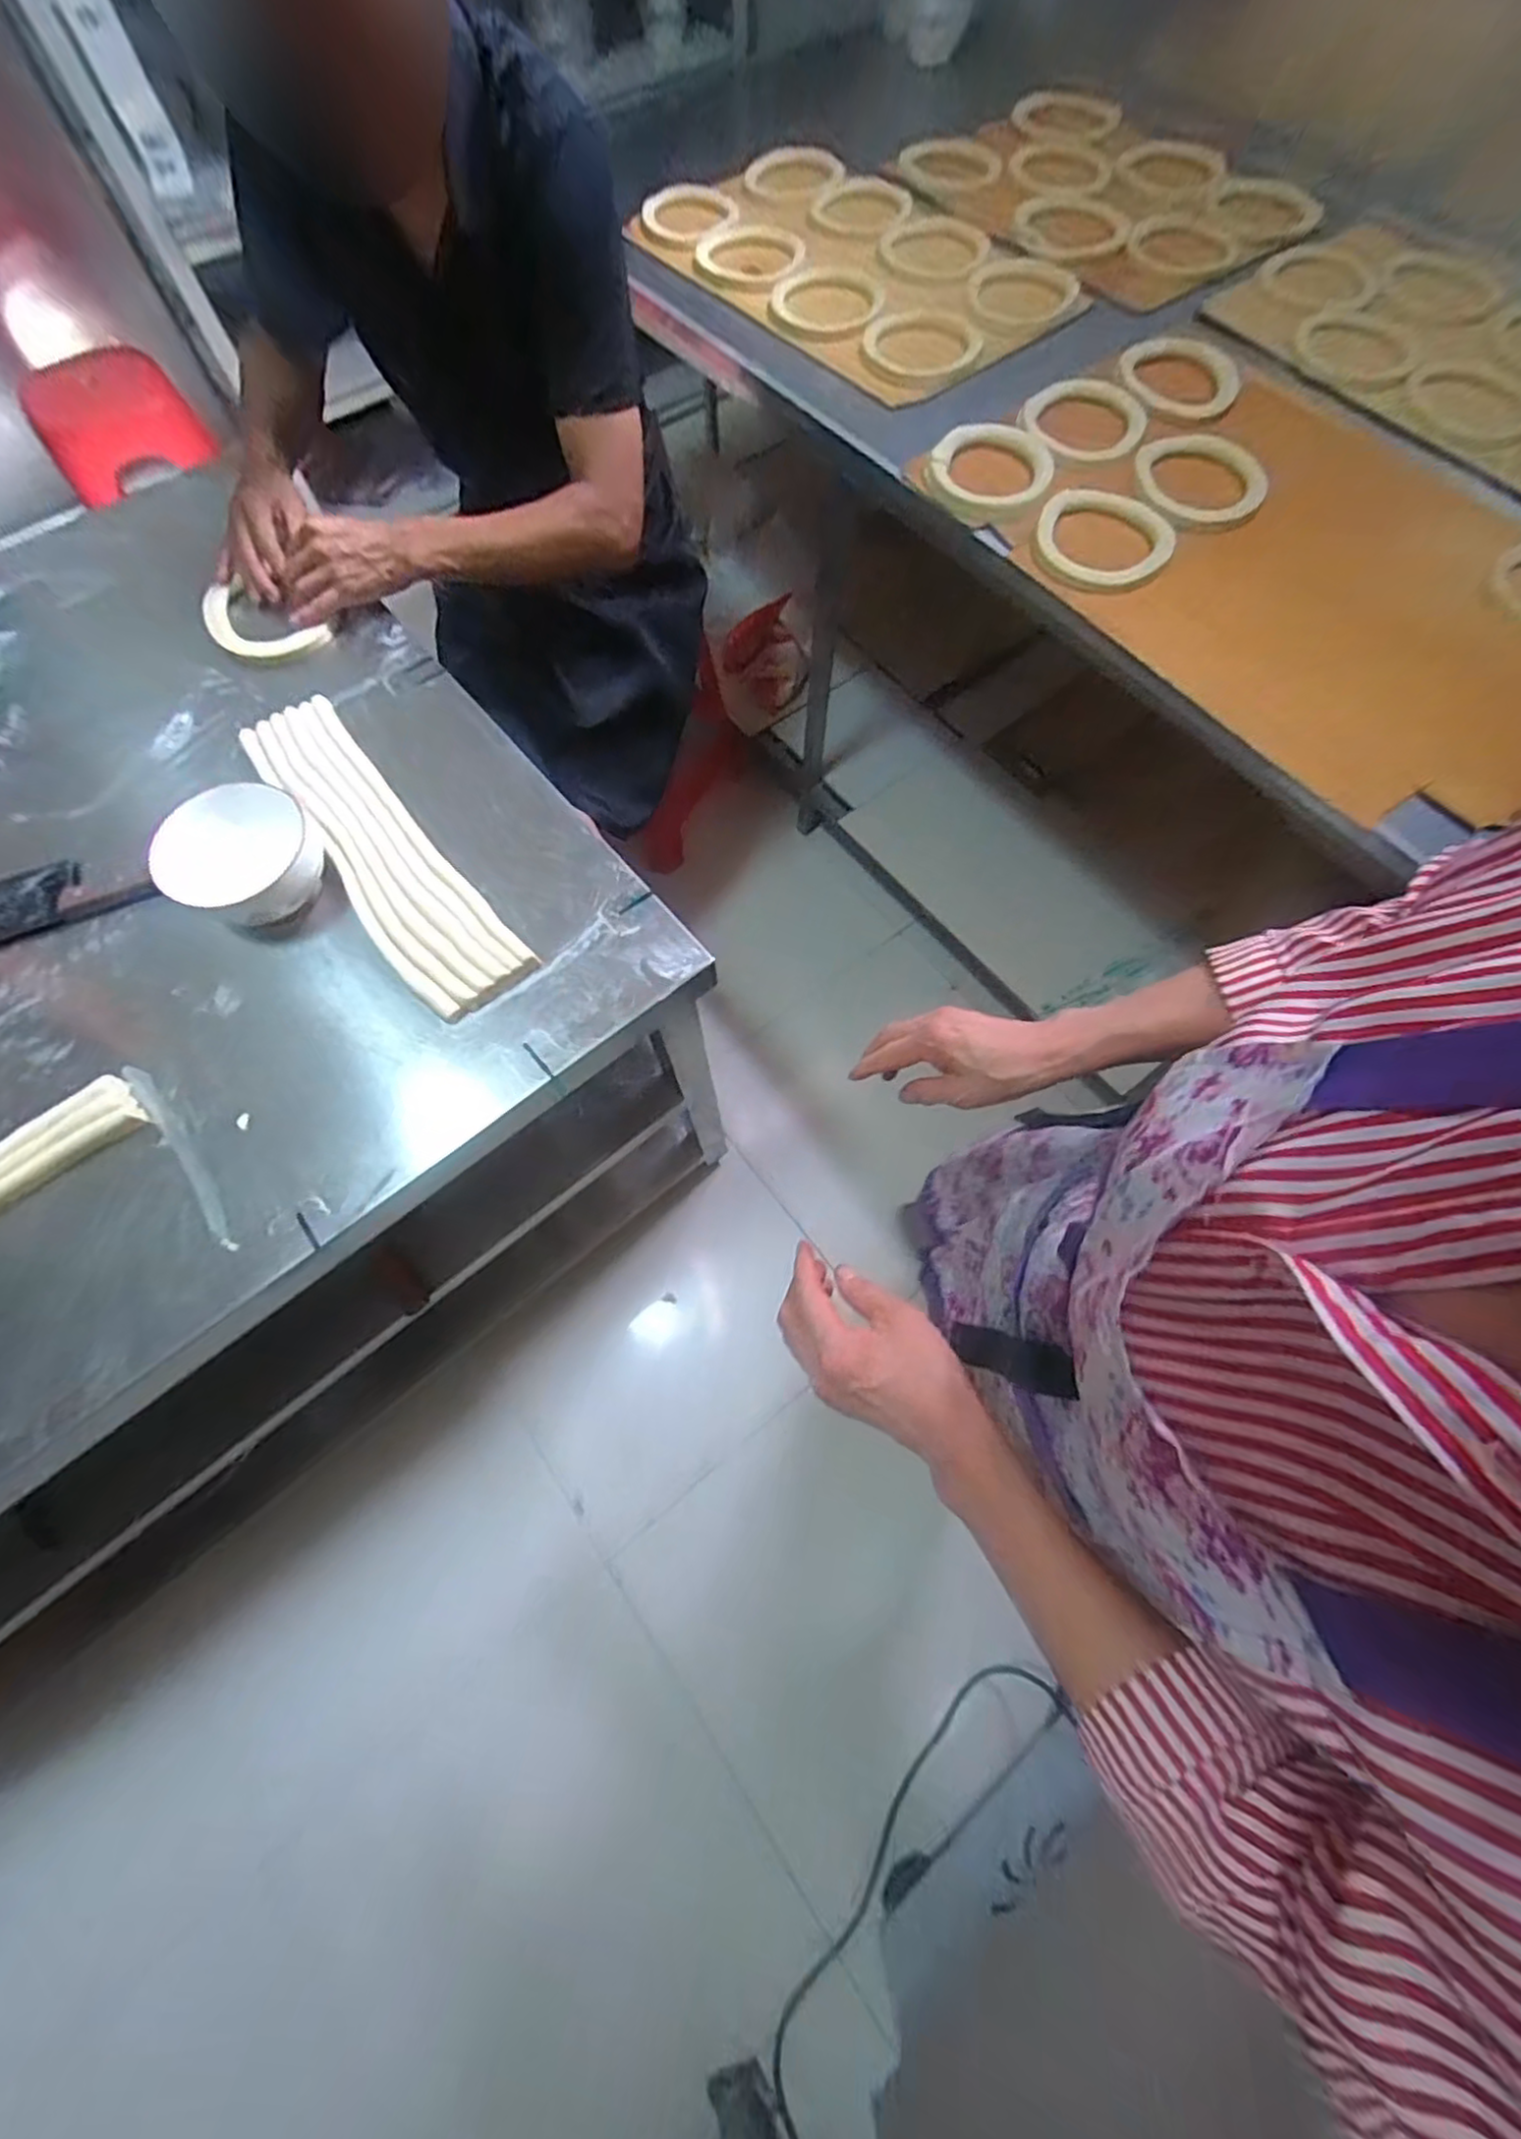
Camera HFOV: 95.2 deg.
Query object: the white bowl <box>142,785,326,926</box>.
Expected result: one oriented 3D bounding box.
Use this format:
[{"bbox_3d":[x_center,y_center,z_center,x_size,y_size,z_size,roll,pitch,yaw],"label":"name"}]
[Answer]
[{"bbox_3d":[-0.483,-0.190,0.651,0.128,0.057,0.139,0,69,-1],"label":"white bowl"}]

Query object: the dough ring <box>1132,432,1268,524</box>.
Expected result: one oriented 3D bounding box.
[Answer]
[{"bbox_3d":[0.550,-0.735,0.857,0.161,0.020,0.148,0,69,-1],"label":"dough ring"}]

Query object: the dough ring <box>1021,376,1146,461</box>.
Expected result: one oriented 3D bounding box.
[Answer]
[{"bbox_3d":[0.409,-0.822,0.877,0.150,0.019,0.149,0,69,-1],"label":"dough ring"}]

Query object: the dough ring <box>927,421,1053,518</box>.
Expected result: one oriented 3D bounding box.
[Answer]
[{"bbox_3d":[0.283,-0.744,0.862,0.144,0.028,0.176,15,69,4],"label":"dough ring"}]

